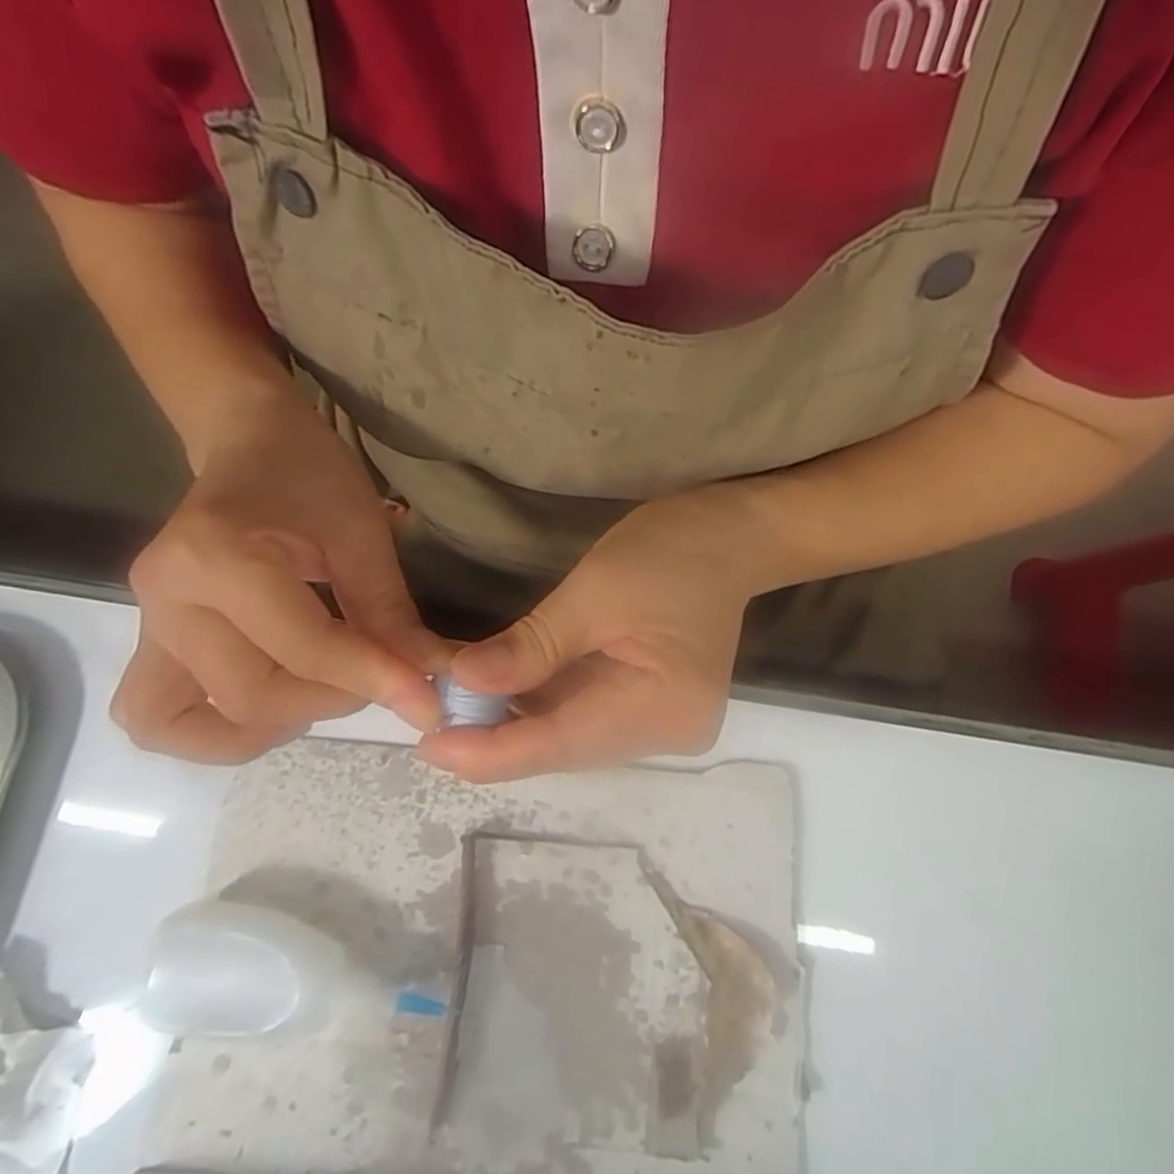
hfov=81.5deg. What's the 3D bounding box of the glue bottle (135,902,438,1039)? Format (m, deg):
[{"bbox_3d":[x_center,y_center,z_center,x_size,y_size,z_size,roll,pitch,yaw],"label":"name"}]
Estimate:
[{"bbox_3d":[-0.106,0.144,0.249,0.100,0.023,0.041,17,75,-7],"label":"glue bottle"}]

